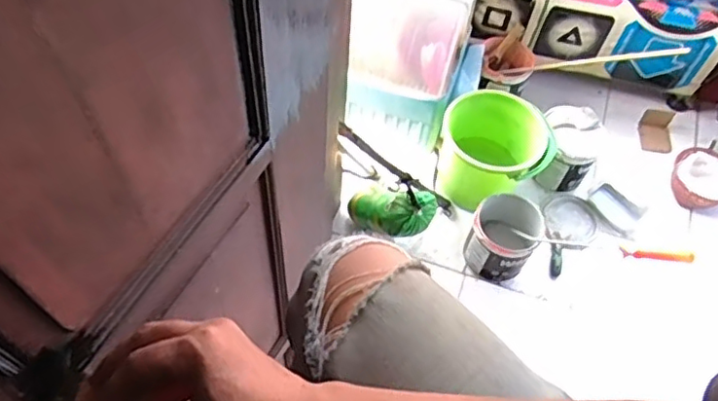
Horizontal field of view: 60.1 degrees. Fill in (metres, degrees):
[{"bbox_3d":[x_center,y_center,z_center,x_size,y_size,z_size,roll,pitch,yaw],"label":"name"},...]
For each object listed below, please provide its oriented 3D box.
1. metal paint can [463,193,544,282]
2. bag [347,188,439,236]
[{"bbox_3d":[0.377,0.097,1.645,0.165,0.175,0.174,2,59,-3],"label":"metal paint can"},{"bbox_3d":[0.068,0.025,1.565,0.115,0.359,0.101,-32,105,-21],"label":"bag"}]

